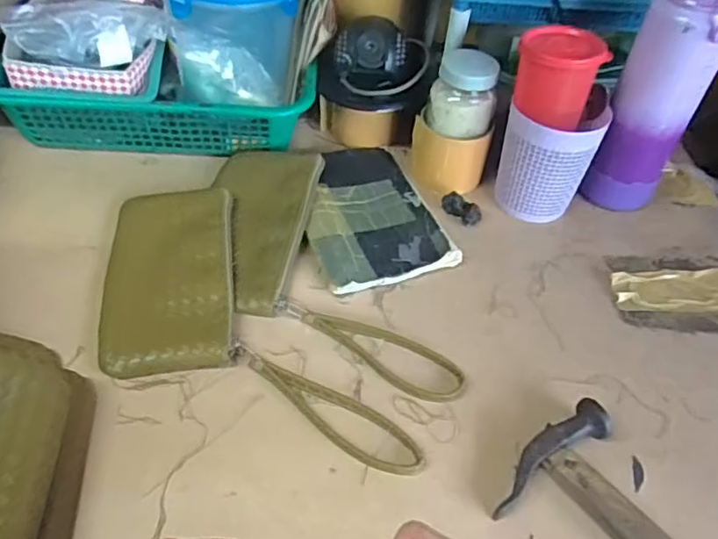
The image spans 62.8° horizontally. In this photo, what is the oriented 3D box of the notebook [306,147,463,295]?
[{"bbox_3d":[0.004,-0.063,0.622,0.133,0.014,0.204,-14,50,-17],"label":"notebook"}]

